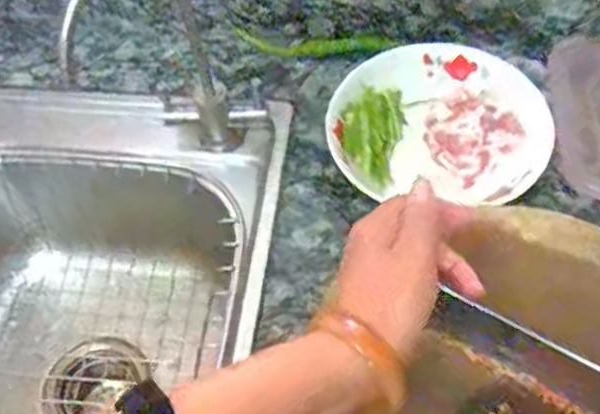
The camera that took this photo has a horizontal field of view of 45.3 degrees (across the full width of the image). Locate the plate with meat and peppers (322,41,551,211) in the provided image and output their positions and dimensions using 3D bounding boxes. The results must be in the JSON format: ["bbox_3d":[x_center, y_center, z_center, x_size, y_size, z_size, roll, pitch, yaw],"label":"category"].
[{"bbox_3d":[0.125,-0.077,0.638,0.180,0.034,0.171,-2,56,4],"label":"plate with meat and peppers"}]

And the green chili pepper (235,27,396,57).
[{"bbox_3d":[0.016,-0.164,0.716,0.151,0.027,0.010,-2,56,4],"label":"green chili pepper"}]

